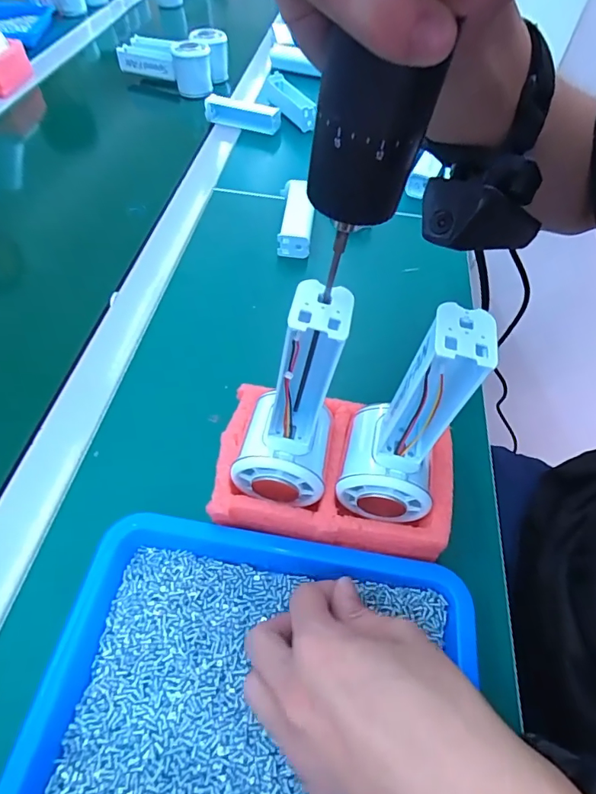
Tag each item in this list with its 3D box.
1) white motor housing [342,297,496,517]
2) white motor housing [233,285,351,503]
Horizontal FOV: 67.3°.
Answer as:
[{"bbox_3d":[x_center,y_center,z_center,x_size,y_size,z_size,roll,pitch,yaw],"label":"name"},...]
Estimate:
[{"bbox_3d":[0.057,0.012,0.238,0.050,0.135,0.055,15,55,8],"label":"white motor housing"},{"bbox_3d":[-0.004,0.003,0.240,0.053,0.134,0.058,12,55,6],"label":"white motor housing"}]

